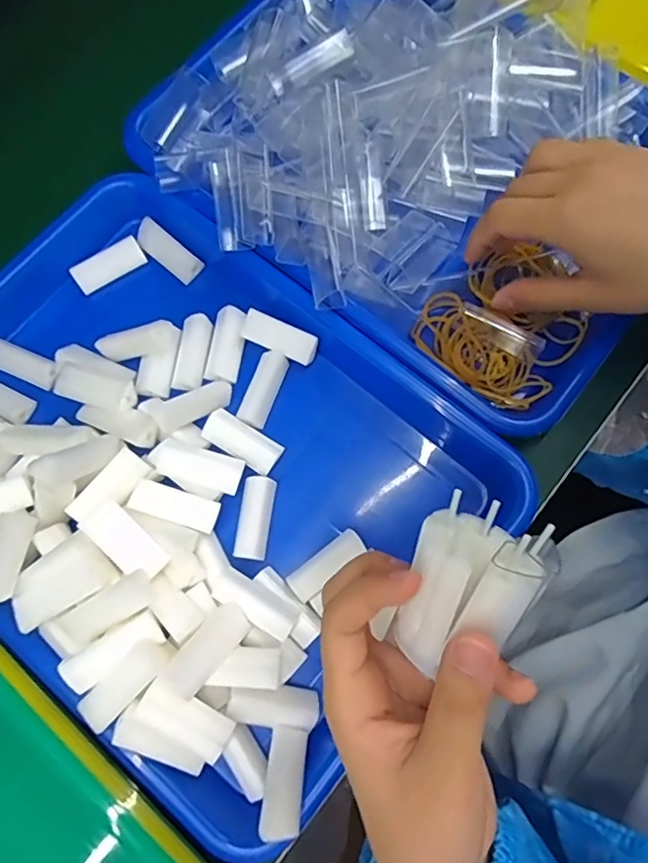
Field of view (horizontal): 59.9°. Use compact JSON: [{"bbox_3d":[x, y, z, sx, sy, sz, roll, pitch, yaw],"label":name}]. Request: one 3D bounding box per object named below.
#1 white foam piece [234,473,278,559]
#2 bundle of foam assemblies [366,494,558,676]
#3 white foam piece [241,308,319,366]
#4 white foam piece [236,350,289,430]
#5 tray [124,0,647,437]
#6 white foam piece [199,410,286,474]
[{"bbox_3d":[-0.039,0.048,0.318,0.018,0.010,0.046,7,76,4],"label":"white foam piece"},{"bbox_3d":[0.052,0.057,0.213,0.044,0.032,0.065,39,80,11],"label":"bundle of foam assemblies"},{"bbox_3d":[-0.027,-0.057,0.341,0.047,0.007,0.018,26,78,8],"label":"white foam piece"},{"bbox_3d":[-0.037,-0.026,0.341,0.018,0.010,0.046,21,77,7],"label":"white foam piece"},{"bbox_3d":[0.061,-0.187,0.352,0.327,0.056,0.255,34,79,10],"label":"tray"},{"bbox_3d":[-0.047,0.005,0.327,0.046,0.016,0.021,31,78,9],"label":"white foam piece"}]

